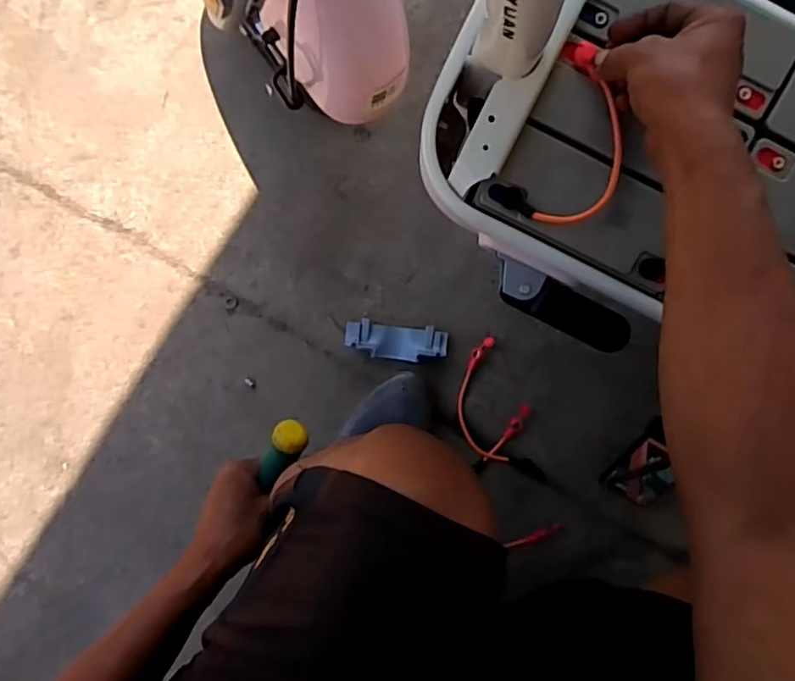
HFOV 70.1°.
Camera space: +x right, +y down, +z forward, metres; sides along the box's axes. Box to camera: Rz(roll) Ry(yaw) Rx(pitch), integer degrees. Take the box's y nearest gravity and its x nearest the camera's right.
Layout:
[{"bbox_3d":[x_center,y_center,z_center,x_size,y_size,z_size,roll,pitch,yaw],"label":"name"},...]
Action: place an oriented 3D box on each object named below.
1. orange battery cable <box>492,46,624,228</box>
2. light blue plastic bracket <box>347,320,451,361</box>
[{"bbox_3d":[0.140,-0.156,0.448,0.081,0.030,0.126,24,90,-2],"label":"orange battery cable"},{"bbox_3d":[-0.001,0.001,0.723,0.130,0.042,0.046,7,90,-2],"label":"light blue plastic bracket"}]

